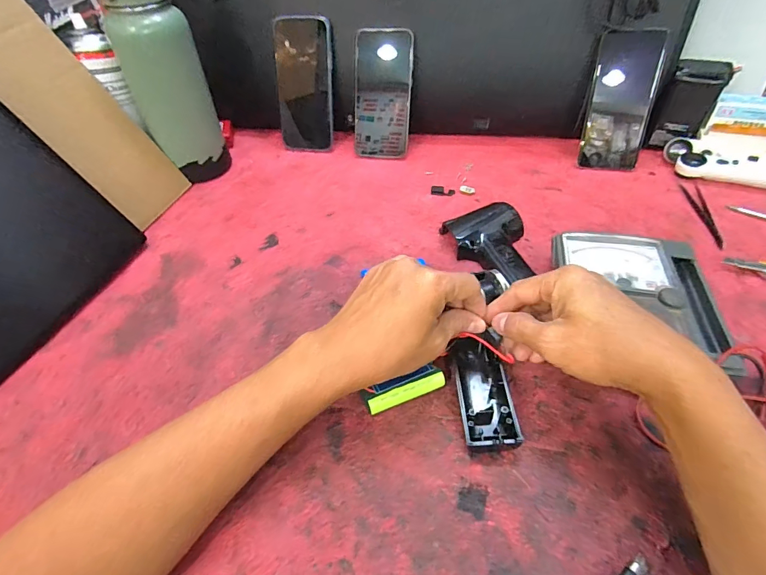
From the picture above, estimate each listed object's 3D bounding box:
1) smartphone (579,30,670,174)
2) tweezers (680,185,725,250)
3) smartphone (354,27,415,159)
[{"bbox_3d":[0.301,-0.231,0.514,0.074,0.156,0.015,8,21,14],"label":"smartphone"},{"bbox_3d":[0.371,-0.085,0.466,0.019,0.006,0.124,6,48,10],"label":"tweezers"},{"bbox_3d":[0.000,-0.265,0.566,0.077,0.160,0.007,7,25,6],"label":"smartphone"}]

